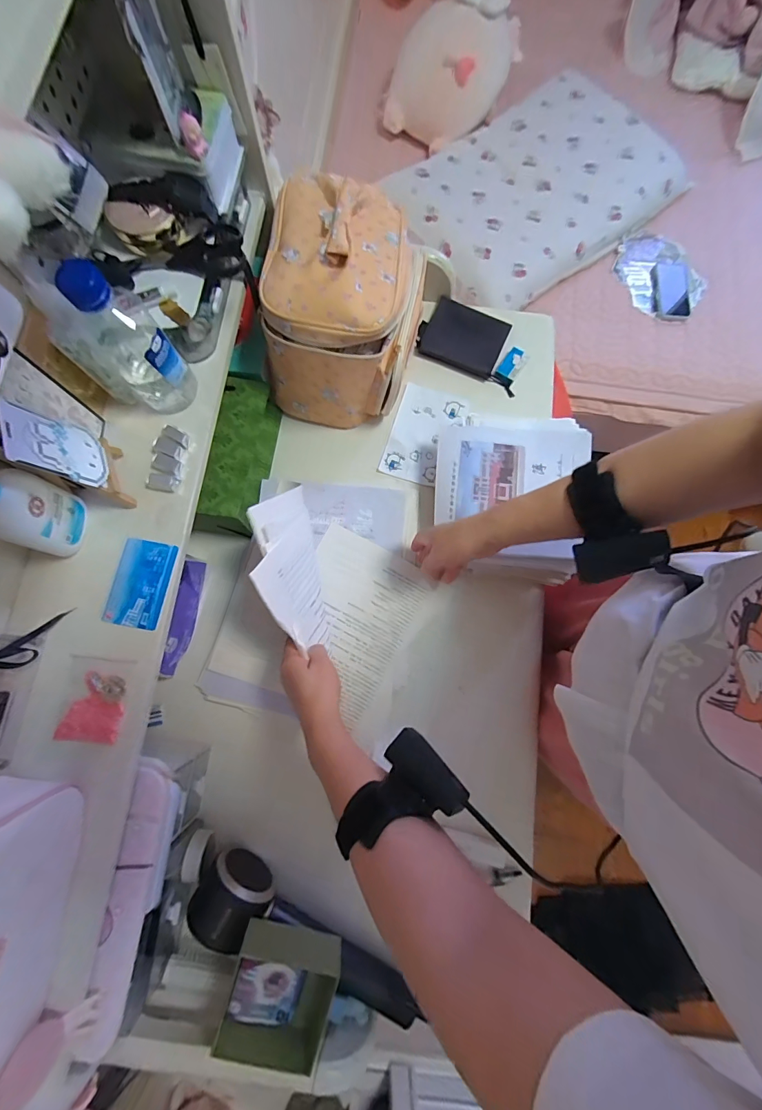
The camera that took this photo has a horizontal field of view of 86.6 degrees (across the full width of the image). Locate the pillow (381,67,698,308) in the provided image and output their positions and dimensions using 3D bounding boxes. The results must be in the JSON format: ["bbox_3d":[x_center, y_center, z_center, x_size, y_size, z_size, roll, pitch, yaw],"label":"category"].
[{"bbox_3d":[0.376,-0.878,0.964,0.675,0.100,0.433,-35,81,-7],"label":"pillow"}]

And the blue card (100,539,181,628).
[{"bbox_3d":[-0.240,0.028,0.403,0.053,0.008,0.084,11,78,2],"label":"blue card"}]

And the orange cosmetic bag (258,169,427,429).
[{"bbox_3d":[-0.041,-0.324,0.530,0.180,0.189,0.240,13,79,2],"label":"orange cosmetic bag"}]

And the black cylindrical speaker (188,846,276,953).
[{"bbox_3d":[-0.162,0.370,0.432,0.072,0.070,0.064,32,80,6],"label":"black cylindrical speaker"}]

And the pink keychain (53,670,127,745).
[{"bbox_3d":[-0.265,0.141,0.374,0.051,0.010,0.059,7,78,1],"label":"pink keychain"}]

